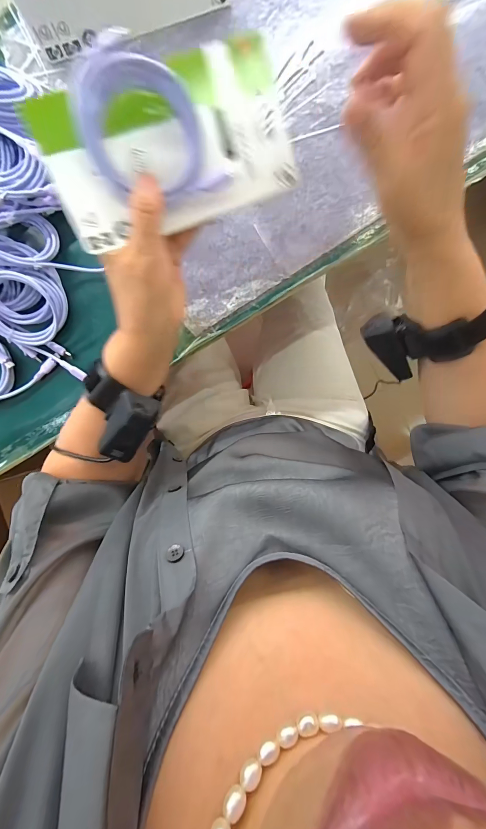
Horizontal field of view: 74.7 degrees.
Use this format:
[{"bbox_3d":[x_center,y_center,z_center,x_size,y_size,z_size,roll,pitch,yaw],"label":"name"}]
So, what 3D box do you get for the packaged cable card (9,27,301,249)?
[{"bbox_3d":[-0.048,-0.197,0.230,0.179,0.023,0.101,-23,116,-11],"label":"packaged cable card"}]

